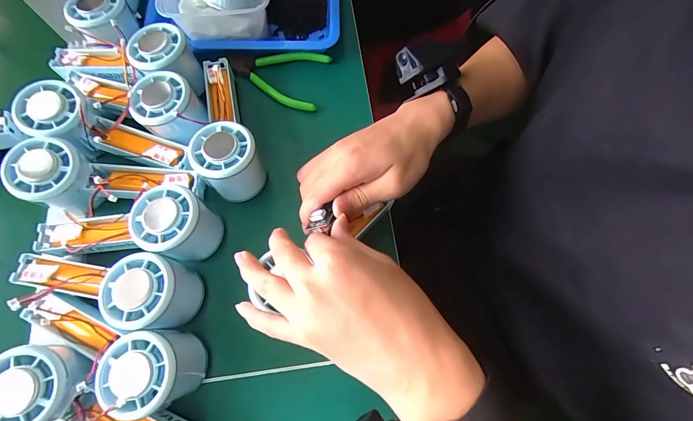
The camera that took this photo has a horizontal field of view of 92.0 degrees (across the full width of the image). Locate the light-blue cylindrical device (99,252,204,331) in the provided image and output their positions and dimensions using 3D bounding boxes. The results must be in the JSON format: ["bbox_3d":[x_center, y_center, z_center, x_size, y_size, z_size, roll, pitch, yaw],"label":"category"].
[{"bbox_3d":[-0.159,0.068,0.279,0.053,0.060,0.054,0,73,1],"label":"light-blue cylindrical device"}]

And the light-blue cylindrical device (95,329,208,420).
[{"bbox_3d":[-0.149,0.125,0.266,0.055,0.064,0.056,-12,73,-3],"label":"light-blue cylindrical device"}]

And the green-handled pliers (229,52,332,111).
[{"bbox_3d":[-0.079,-0.159,0.387,0.106,0.020,0.072,17,74,6],"label":"green-handled pliers"}]

